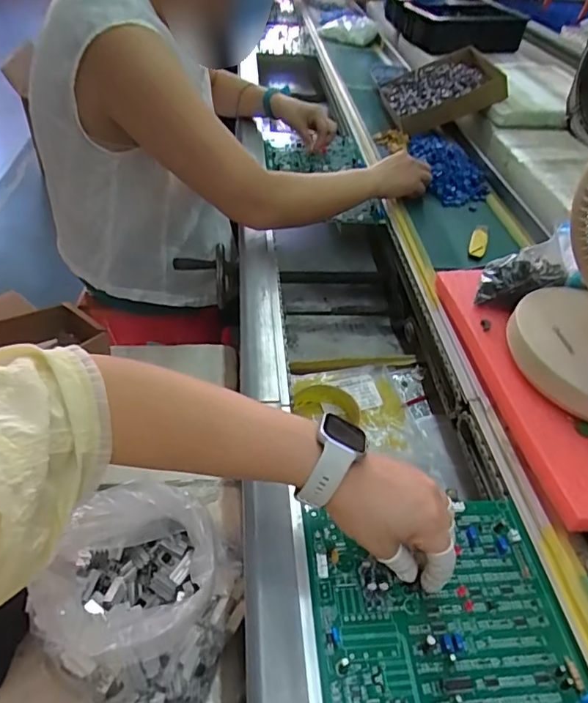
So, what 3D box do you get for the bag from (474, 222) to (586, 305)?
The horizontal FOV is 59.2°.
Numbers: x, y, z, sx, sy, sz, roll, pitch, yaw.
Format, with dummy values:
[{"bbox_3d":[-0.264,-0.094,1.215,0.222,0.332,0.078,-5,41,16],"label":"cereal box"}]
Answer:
[{"bbox_3d":[0.269,-0.092,0.603,0.122,0.042,0.066,-23,48,-2],"label":"bag"}]

